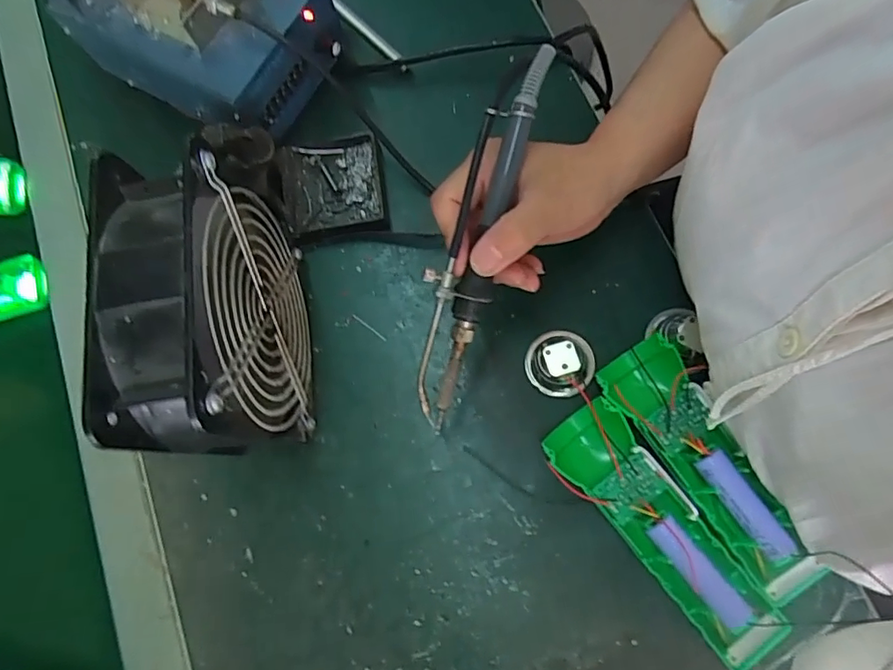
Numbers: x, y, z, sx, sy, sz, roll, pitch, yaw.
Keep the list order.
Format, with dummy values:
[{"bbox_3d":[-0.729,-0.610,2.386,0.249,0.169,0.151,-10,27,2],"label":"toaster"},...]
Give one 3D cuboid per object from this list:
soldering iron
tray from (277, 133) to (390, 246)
[{"bbox_3d":[0.014,-0.049,0.293,0.033,0.021,0.210,17,98,6],"label":"soldering iron"},{"bbox_3d":[-0.086,-0.112,0.416,0.076,0.018,0.077,-11,76,4],"label":"tray"}]

